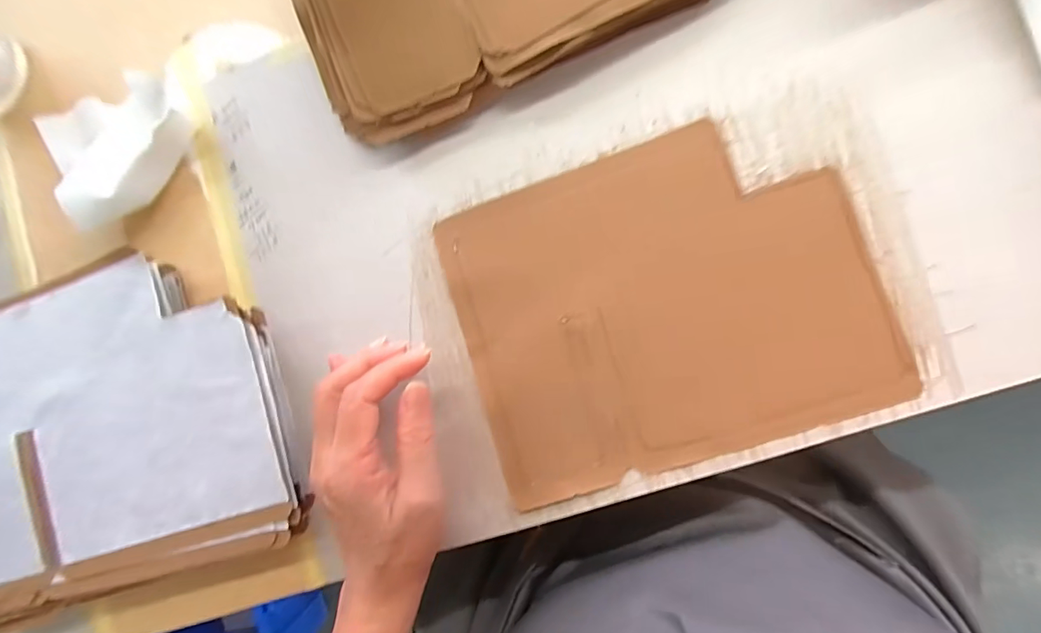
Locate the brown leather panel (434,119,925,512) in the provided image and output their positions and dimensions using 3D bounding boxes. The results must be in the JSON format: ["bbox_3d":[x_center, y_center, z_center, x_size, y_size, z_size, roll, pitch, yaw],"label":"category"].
[{"bbox_3d":[0.084,-0.009,0.290,0.240,0.005,0.190,-18,84,6],"label":"brown leather panel"}]

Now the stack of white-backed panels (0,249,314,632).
[{"bbox_3d":[-0.281,0.076,0.321,0.259,0.047,0.207,-18,86,8],"label":"stack of white-backed panels"}]

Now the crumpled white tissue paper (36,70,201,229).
[{"bbox_3d":[-0.283,-0.118,0.334,0.099,0.029,0.088,-15,86,8],"label":"crumpled white tissue paper"}]

